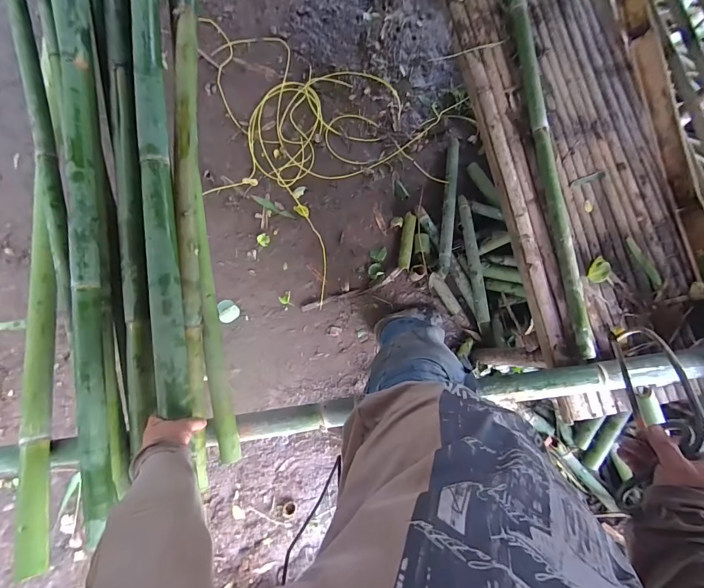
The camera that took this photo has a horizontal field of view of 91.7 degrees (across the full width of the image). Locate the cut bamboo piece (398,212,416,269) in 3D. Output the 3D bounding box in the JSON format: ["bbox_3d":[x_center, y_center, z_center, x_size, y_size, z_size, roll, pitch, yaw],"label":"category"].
[{"bbox_3d":[0.225,-0.218,1.383,0.049,0.032,0.233,9,81,1],"label":"cut bamboo piece"}]

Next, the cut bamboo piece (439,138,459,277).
[{"bbox_3d":[0.398,-0.361,1.397,0.049,0.054,0.591,7,81,1],"label":"cut bamboo piece"}]

